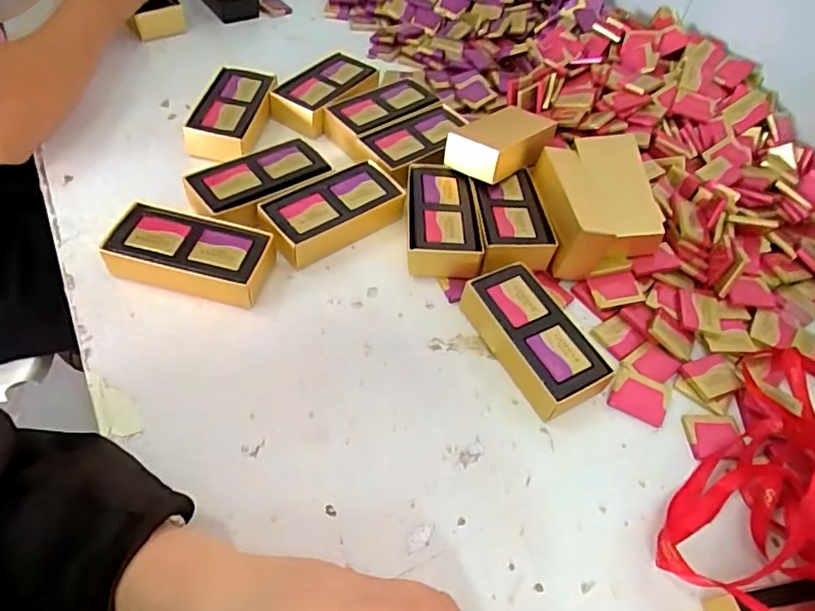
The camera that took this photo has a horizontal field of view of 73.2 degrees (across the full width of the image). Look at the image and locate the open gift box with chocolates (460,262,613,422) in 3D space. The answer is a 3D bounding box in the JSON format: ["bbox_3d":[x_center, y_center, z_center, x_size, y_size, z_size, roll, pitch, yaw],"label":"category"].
[{"bbox_3d":[0.094,0.023,0.410,0.054,0.031,0.115,-20,57,-21],"label":"open gift box with chocolates"}]

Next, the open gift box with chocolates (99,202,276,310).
[{"bbox_3d":[-0.166,-0.038,0.425,0.120,0.034,0.062,12,51,2],"label":"open gift box with chocolates"}]

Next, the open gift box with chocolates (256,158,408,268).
[{"bbox_3d":[-0.064,-0.078,0.470,0.122,0.033,0.061,-29,61,-26],"label":"open gift box with chocolates"}]

